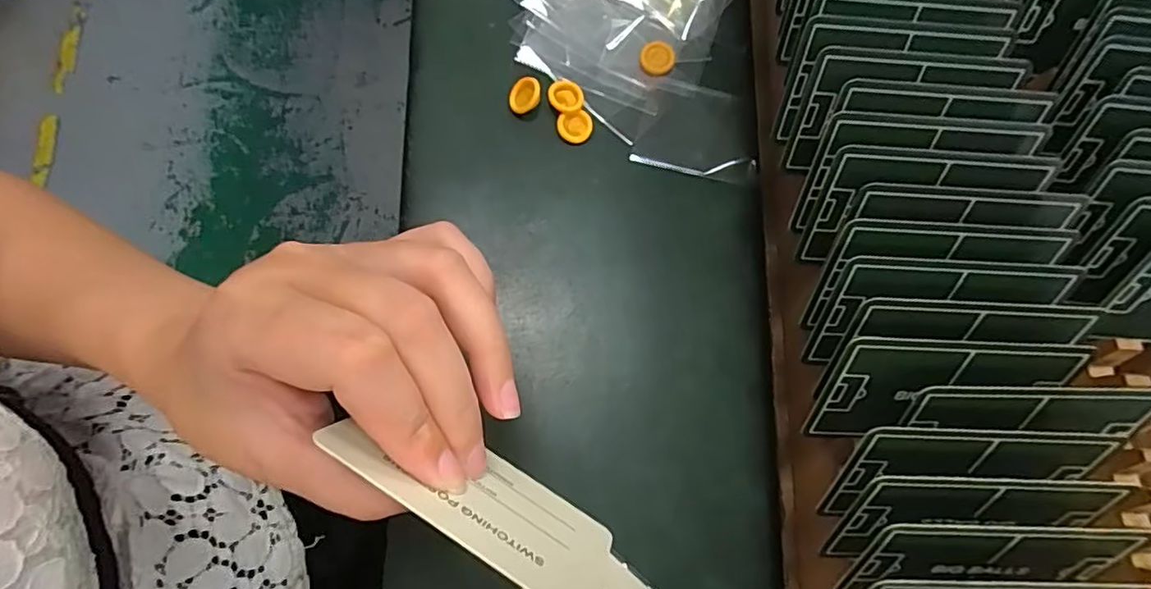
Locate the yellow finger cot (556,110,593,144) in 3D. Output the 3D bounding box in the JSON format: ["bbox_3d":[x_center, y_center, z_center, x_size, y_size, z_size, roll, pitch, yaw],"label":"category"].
[{"bbox_3d":[0.000,-0.094,0.323,0.020,0.005,0.017,-11,75,-5],"label":"yellow finger cot"}]

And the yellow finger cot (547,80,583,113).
[{"bbox_3d":[-0.005,-0.112,0.326,0.019,0.006,0.020,1,74,-2],"label":"yellow finger cot"}]

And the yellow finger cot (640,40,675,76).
[{"bbox_3d":[0.049,-0.141,0.336,0.021,0.004,0.019,-37,78,-11],"label":"yellow finger cot"}]

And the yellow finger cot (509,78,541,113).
[{"bbox_3d":[-0.028,-0.112,0.322,0.016,0.006,0.020,27,102,11],"label":"yellow finger cot"}]

